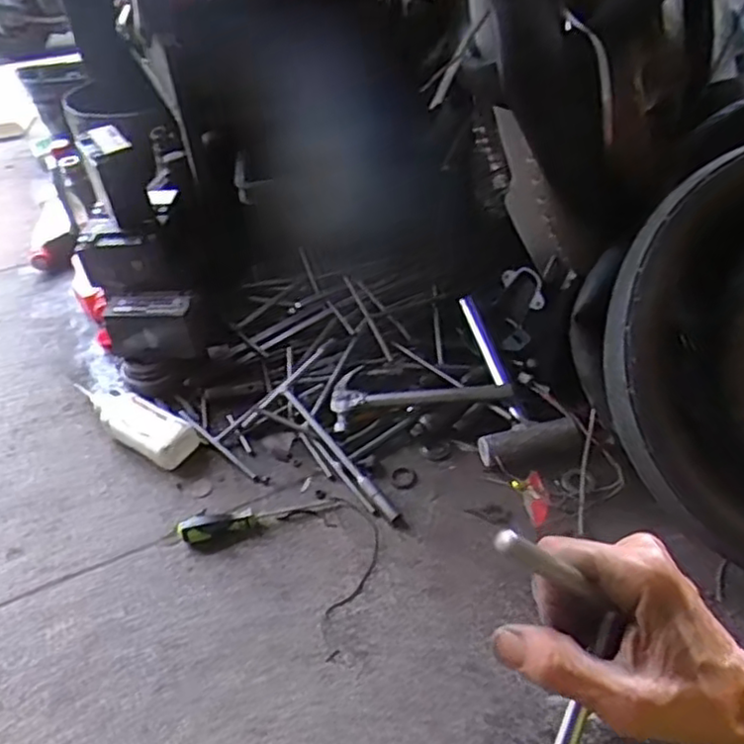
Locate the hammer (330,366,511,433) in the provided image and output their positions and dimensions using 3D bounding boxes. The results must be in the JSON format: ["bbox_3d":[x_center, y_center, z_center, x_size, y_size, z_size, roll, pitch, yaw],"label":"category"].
[{"bbox_3d":[0.074,0.034,1.113,0.281,0.040,0.121,-9,42,-4],"label":"hammer"}]

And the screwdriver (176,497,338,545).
[{"bbox_3d":[-0.161,0.201,0.991,0.227,0.028,0.036,-15,41,-9],"label":"screwdriver"}]

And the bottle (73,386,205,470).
[{"bbox_3d":[-0.391,0.082,1.135,0.242,0.056,0.083,24,49,30],"label":"bottle"}]

